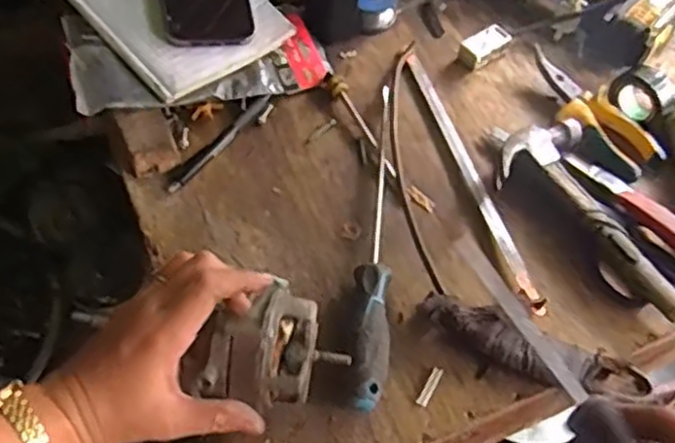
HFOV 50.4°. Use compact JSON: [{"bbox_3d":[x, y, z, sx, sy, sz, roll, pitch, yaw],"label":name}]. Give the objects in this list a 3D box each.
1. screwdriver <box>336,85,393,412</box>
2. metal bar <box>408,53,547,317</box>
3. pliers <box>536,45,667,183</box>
[{"bbox_3d":[0.029,0.006,0.588,0.036,0.033,0.307,5,57,1],"label":"screwdriver"},{"bbox_3d":[0.117,-0.045,0.632,0.015,0.008,0.288,-13,59,-11],"label":"metal bar"},{"bbox_3d":[0.230,-0.100,0.669,0.062,0.017,0.151,-31,63,-20],"label":"pliers"}]

